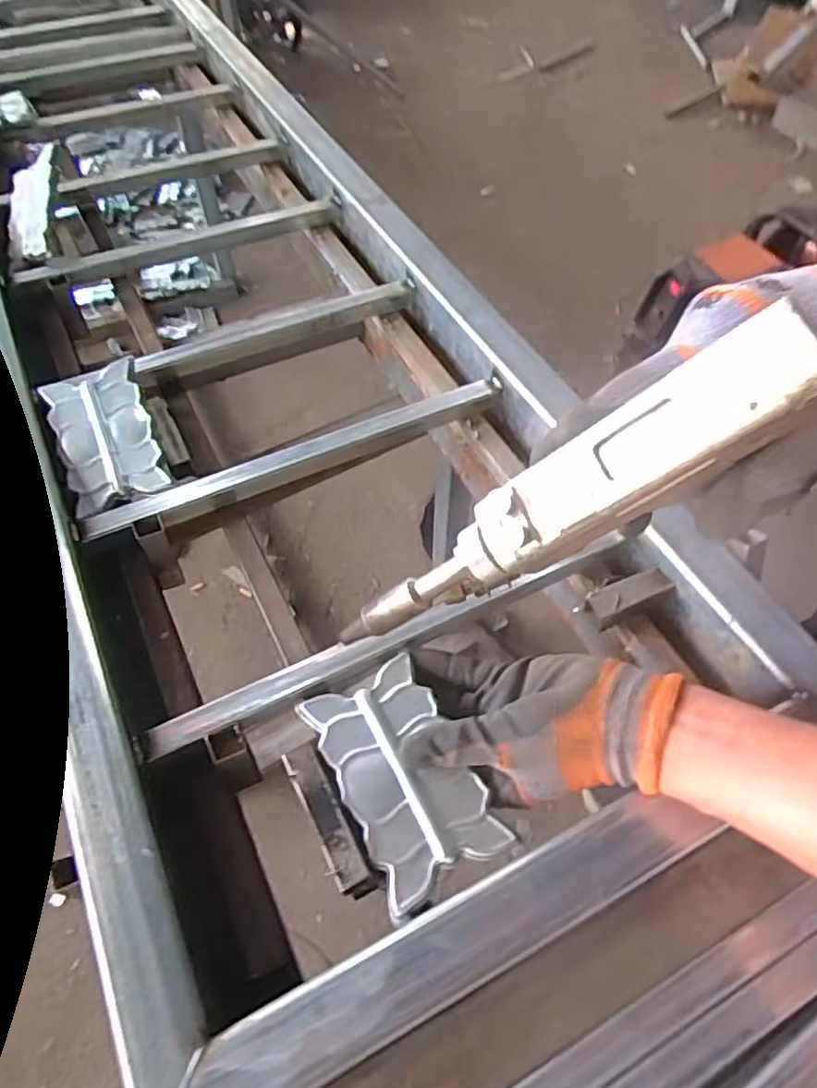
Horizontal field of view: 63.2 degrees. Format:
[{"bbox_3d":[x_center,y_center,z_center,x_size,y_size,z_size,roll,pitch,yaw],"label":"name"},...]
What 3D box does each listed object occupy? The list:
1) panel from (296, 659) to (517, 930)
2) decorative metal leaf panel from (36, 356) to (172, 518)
[{"bbox_3d":[-0.004,0.135,0.395,0.073,0.008,0.130,-25,61,-15],"label":"panel"},{"bbox_3d":[-0.246,-0.090,0.536,0.073,0.019,0.127,-21,58,-14],"label":"decorative metal leaf panel"}]

